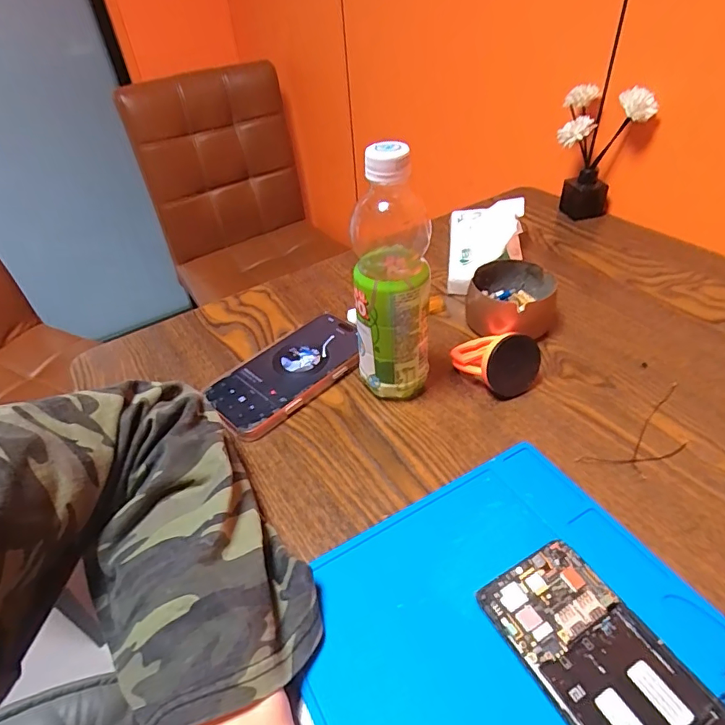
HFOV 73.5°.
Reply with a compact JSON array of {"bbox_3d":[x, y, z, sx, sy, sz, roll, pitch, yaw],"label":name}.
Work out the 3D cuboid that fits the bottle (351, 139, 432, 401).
[{"bbox_3d":[0.023,-0.063,0.391,0.058,0.212,0.065,-2,41,3],"label":"bottle"}]

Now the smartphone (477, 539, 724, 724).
[{"bbox_3d":[0.137,0.171,0.260,0.072,0.010,0.146,-23,44,-20],"label":"smartphone"}]

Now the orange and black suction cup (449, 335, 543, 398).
[{"bbox_3d":[0.116,-0.008,0.433,0.047,0.055,0.069,-27,45,-23],"label":"orange and black suction cup"}]

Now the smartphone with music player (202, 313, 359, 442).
[{"bbox_3d":[-0.068,0.009,0.463,0.078,0.016,0.160,31,52,34],"label":"smartphone with music player"}]

